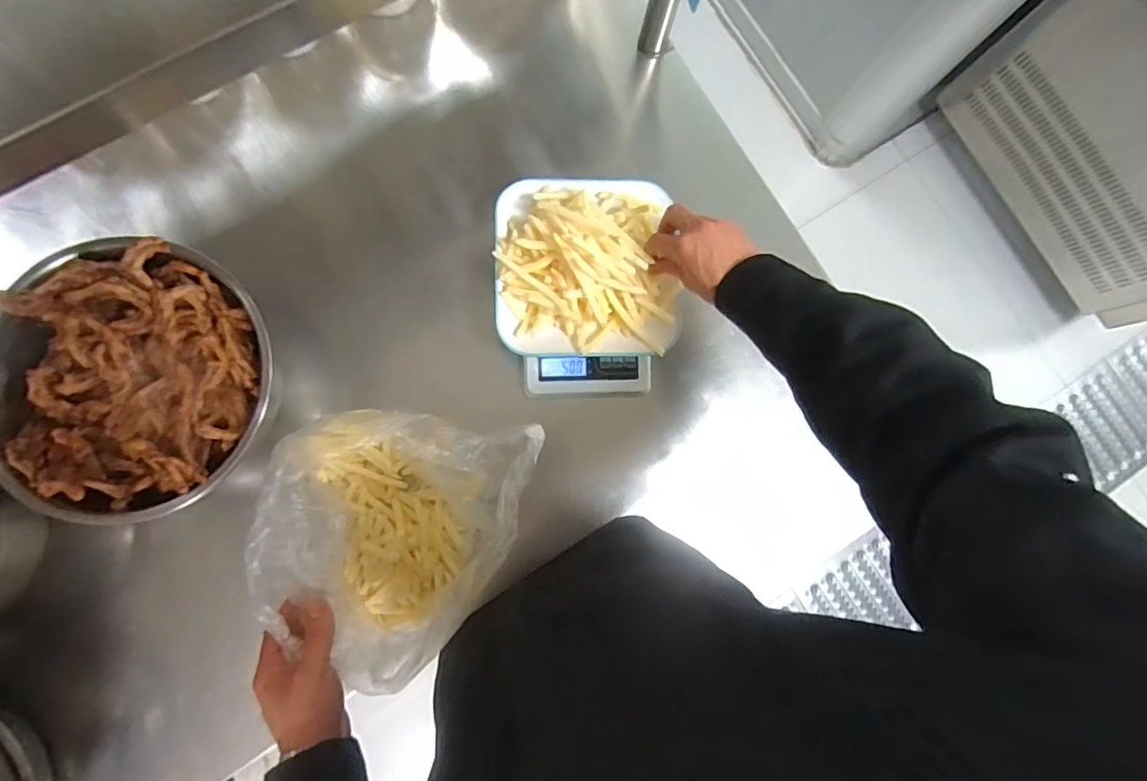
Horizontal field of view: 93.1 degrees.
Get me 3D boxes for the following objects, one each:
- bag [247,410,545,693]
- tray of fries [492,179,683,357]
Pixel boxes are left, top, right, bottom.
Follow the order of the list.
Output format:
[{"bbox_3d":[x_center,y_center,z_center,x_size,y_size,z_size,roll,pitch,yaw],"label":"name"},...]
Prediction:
[{"bbox_3d":[-0.176,0.147,0.537,0.220,0.151,0.250,15,82,-3],"label":"bag"},{"bbox_3d":[0.017,-0.145,0.591,0.201,0.068,0.203,-1,83,-4],"label":"tray of fries"}]

